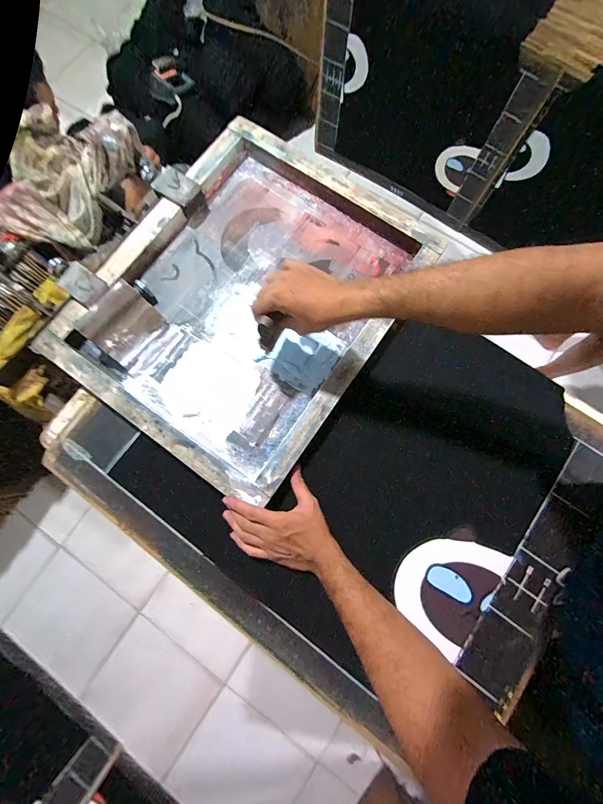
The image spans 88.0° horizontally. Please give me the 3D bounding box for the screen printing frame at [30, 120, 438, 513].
[{"bbox_3d":[-0.099,-0.186,0.535,0.467,0.067,0.553,34,81,7],"label":"screen printing frame"}]

